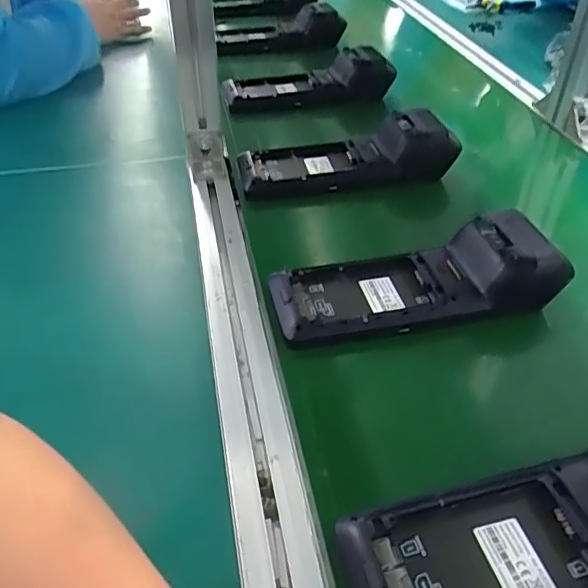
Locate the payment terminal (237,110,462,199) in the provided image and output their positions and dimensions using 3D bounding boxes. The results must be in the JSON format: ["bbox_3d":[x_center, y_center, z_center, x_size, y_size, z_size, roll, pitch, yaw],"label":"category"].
[{"bbox_3d":[0.050,-0.145,0.583,0.214,0.060,0.078,-2,39,-4],"label":"payment terminal"}]

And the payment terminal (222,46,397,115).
[{"bbox_3d":[0.016,-0.269,0.714,0.212,0.071,0.072,-3,39,-5],"label":"payment terminal"}]

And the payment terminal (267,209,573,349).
[{"bbox_3d":[0.090,-0.016,0.441,0.211,0.059,0.080,-9,40,-11],"label":"payment terminal"}]

